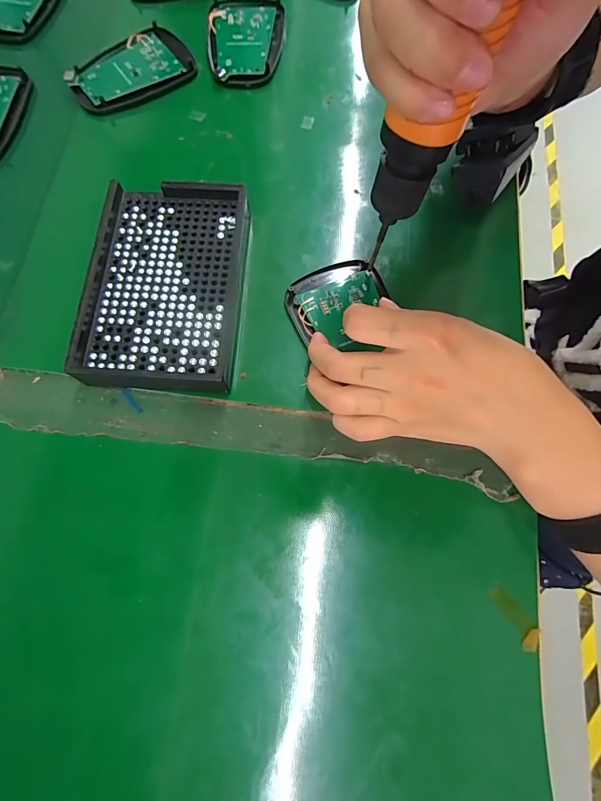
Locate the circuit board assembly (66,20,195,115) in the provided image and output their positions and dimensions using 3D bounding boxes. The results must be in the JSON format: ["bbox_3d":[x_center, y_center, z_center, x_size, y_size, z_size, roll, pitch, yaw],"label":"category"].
[{"bbox_3d":[-0.135,-0.263,0.295,0.094,0.008,0.060,-36,78,-9],"label":"circuit board assembly"}]

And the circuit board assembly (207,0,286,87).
[{"bbox_3d":[-0.046,-0.300,0.306,0.064,0.008,0.095,-2,75,-1],"label":"circuit board assembly"}]

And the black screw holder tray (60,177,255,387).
[{"bbox_3d":[-0.086,-0.073,0.237,0.099,0.025,0.140,3,75,1],"label":"black screw holder tray"}]

